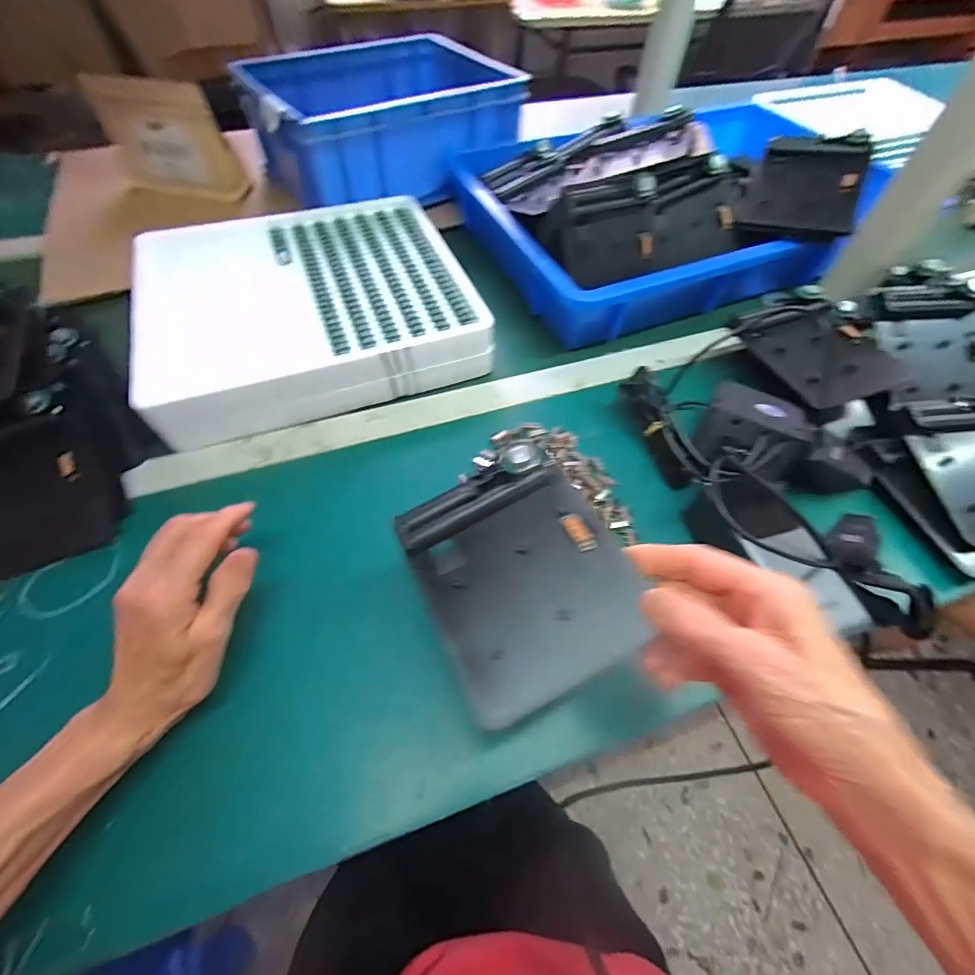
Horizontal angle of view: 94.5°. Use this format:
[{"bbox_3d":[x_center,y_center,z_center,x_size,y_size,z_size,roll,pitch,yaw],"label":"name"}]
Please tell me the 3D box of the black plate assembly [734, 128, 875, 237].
[{"bbox_3d":[0.357,-0.340,0.505,0.113,0.025,0.128,22,77,25],"label":"black plate assembly"}]

